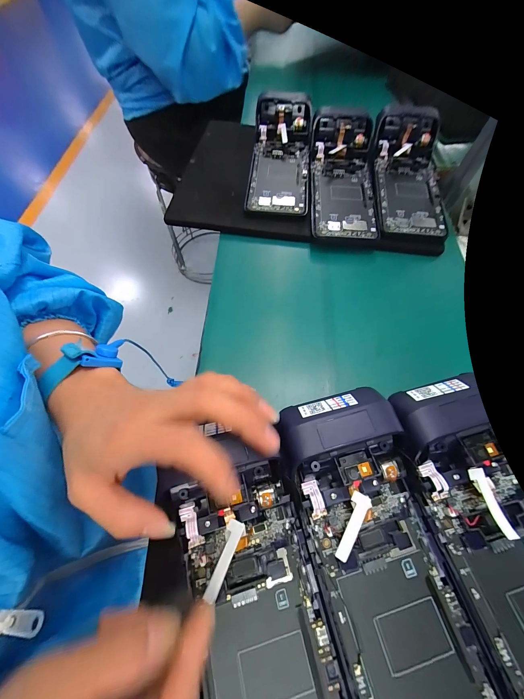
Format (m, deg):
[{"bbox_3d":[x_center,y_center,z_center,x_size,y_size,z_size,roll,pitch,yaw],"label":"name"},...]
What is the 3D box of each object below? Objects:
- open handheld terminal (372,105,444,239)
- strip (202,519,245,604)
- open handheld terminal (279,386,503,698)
[{"bbox_3d":[0.187,-0.225,0.328,0.088,0.040,0.196,6,64,2],"label":"open handheld terminal"},{"bbox_3d":[-0.023,0.124,0.157,0.009,0.004,0.039,22,56,8],"label":"strip"},{"bbox_3d":[0.077,0.134,0.153,0.081,0.038,0.217,-15,65,-8],"label":"open handheld terminal"}]

